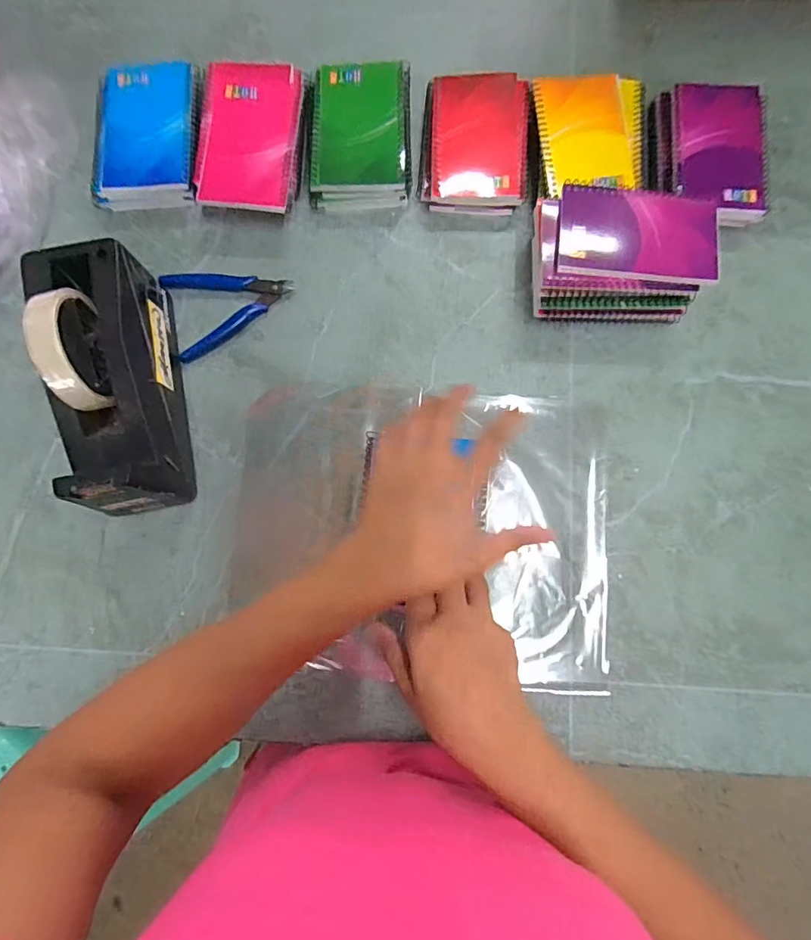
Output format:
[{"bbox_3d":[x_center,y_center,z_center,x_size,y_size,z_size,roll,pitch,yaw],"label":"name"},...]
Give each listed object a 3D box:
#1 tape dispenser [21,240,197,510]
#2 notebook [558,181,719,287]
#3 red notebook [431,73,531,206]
[{"bbox_3d":[-0.239,-0.071,0.393,0.077,0.117,0.205,-12,81,-1],"label":"tape dispenser"},{"bbox_3d":[0.197,-0.204,0.401,0.129,0.009,0.091,6,82,1],"label":"notebook"},{"bbox_3d":[0.072,-0.322,0.463,0.091,0.011,0.130,4,83,6],"label":"red notebook"}]

